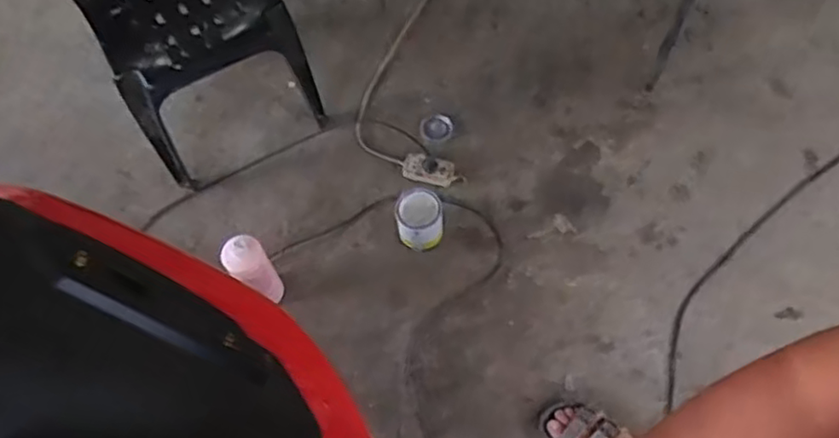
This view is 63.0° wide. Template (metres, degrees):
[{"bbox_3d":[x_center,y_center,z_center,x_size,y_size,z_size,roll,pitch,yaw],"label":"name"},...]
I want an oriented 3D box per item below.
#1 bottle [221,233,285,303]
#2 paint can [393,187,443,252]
[{"bbox_3d":[-0.336,0.112,1.399,0.081,0.234,0.071,-34,66,-15],"label":"bottle"},{"bbox_3d":[0.001,0.004,1.501,0.102,0.118,0.104,-1,62,1],"label":"paint can"}]

